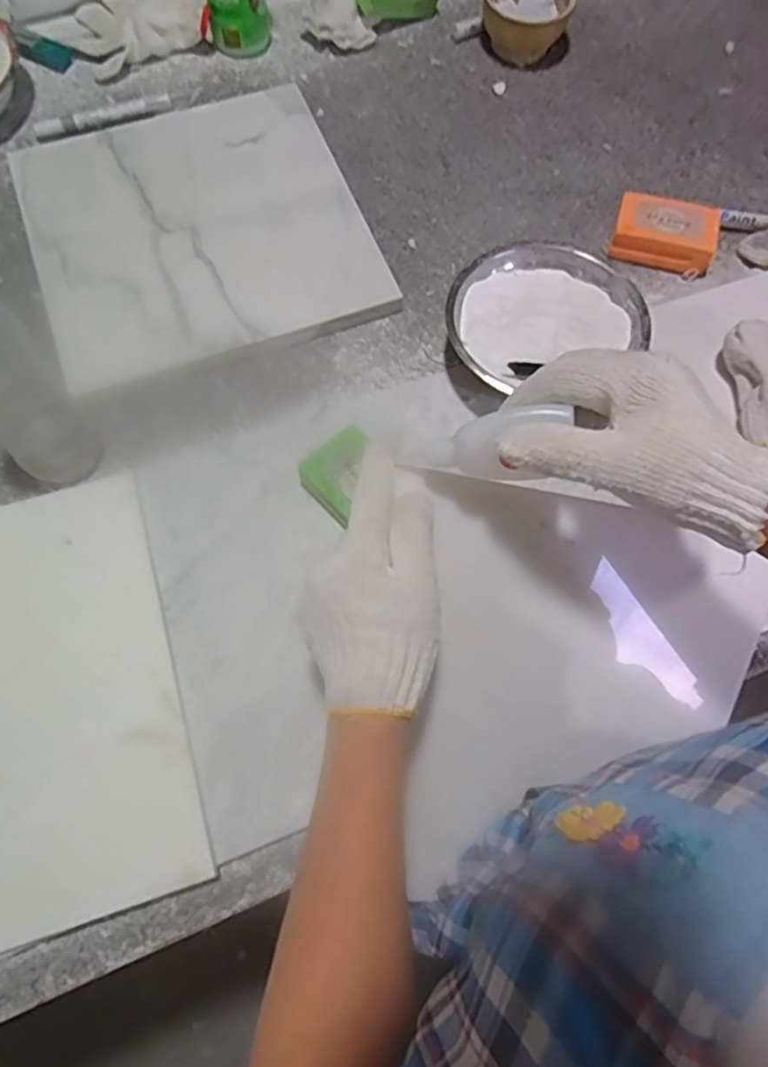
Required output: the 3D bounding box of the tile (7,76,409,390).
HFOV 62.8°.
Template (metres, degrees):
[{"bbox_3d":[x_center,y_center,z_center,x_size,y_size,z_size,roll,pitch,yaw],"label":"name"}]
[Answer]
[{"bbox_3d":[-0.177,-0.296,0.599,0.298,0.020,0.306,-22,72,-7],"label":"tile"}]

